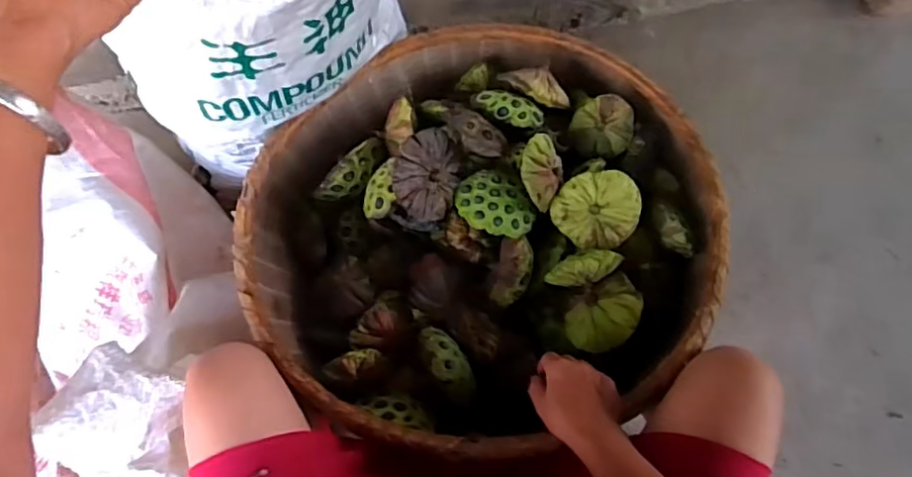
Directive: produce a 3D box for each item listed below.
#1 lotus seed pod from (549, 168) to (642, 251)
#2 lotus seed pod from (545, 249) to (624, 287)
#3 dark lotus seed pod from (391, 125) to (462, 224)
[{"bbox_3d":[0.183,-0.038,0.753,0.098,0.045,0.101,43,99,10],"label":"lotus seed pod"},{"bbox_3d":[0.163,0.043,0.750,0.098,0.082,0.038,-14,71,-6],"label":"lotus seed pod"},{"bbox_3d":[-0.042,-0.081,0.751,0.096,0.045,0.113,-2,99,-36],"label":"dark lotus seed pod"}]

